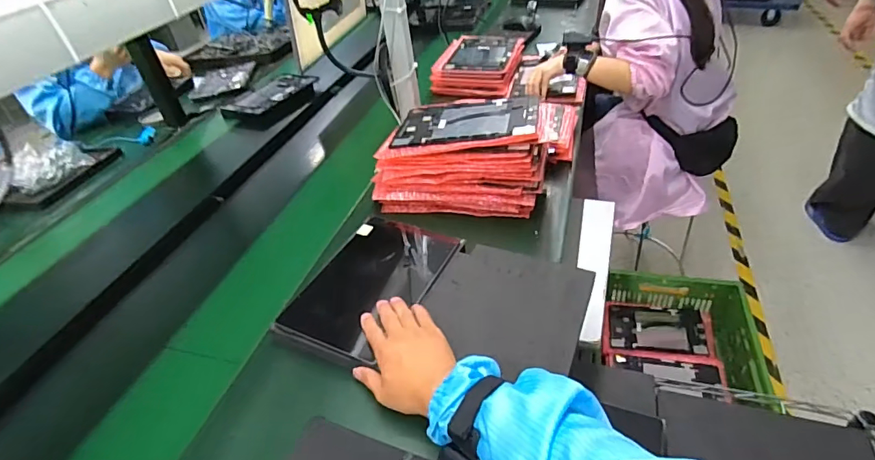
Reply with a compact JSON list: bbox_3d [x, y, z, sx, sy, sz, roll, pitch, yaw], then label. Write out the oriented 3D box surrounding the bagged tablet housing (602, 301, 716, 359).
[{"bbox_3d":[0.617,0.281,1.336,0.292,0.047,0.190,4,40,14],"label":"bagged tablet housing"}]

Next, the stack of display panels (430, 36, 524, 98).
[{"bbox_3d":[0.115,-0.456,1.287,0.210,0.061,0.319,7,41,17],"label":"stack of display panels"}]

